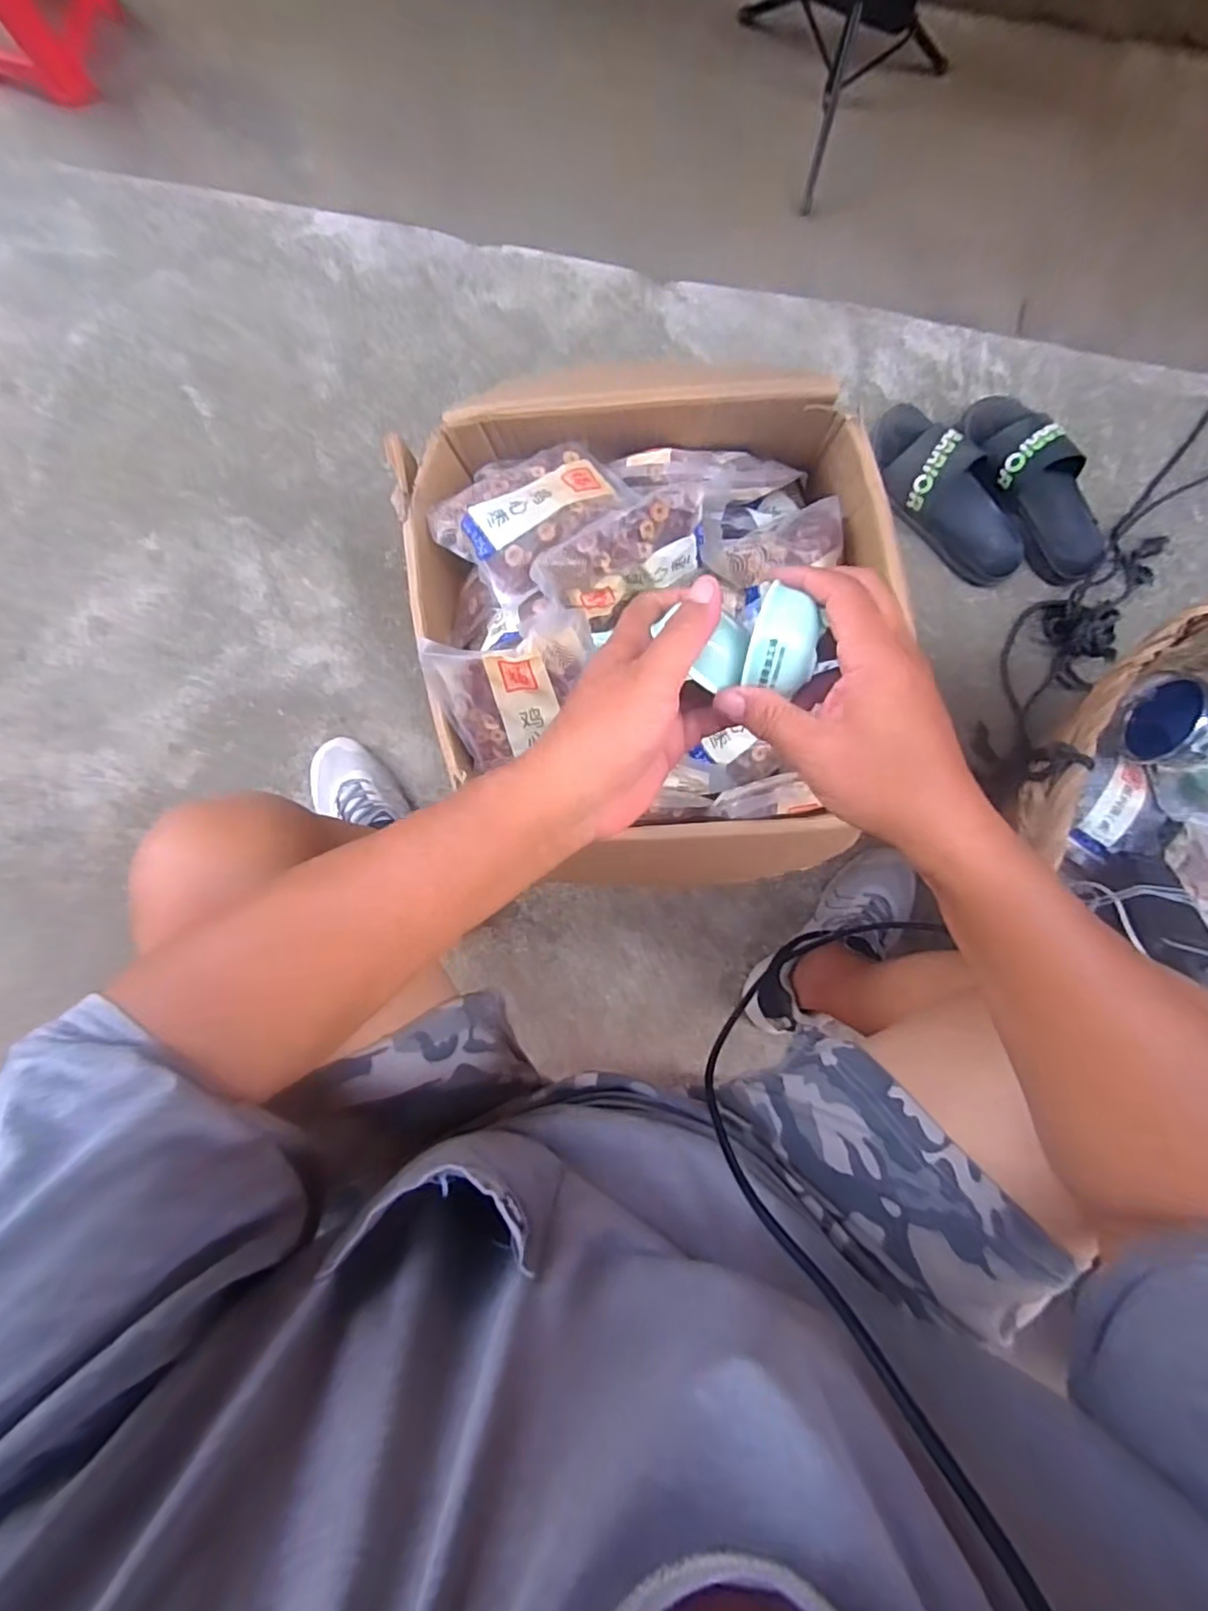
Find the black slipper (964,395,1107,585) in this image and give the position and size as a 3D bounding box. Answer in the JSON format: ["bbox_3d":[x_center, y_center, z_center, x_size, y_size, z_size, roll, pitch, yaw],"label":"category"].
[{"bbox_3d":[0.569,-0.422,0.848,0.105,0.063,0.268,-37,89,-1],"label":"black slipper"}]

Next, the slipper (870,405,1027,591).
[{"bbox_3d":[0.452,-0.411,0.847,0.103,0.063,0.271,-36,89,-2],"label":"slipper"}]

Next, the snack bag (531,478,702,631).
[{"bbox_3d":[0.016,-0.205,0.540,0.146,0.089,0.032,-28,50,-4],"label":"snack bag"}]

